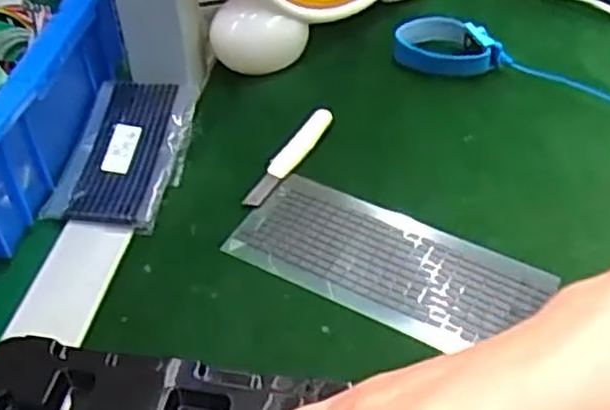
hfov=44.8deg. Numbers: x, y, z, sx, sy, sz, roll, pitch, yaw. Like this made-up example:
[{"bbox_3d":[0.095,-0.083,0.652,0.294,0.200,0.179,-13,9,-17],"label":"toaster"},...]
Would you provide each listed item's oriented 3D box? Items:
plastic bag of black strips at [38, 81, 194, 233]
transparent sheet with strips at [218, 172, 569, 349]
[{"bbox_3d":[-0.108,-0.033,0.447,0.066,0.023,0.107,6,46,7],"label":"plastic bag of black strips"},{"bbox_3d":[0.042,0.030,0.396,0.160,0.006,0.069,19,49,19],"label":"transparent sheet with strips"}]

